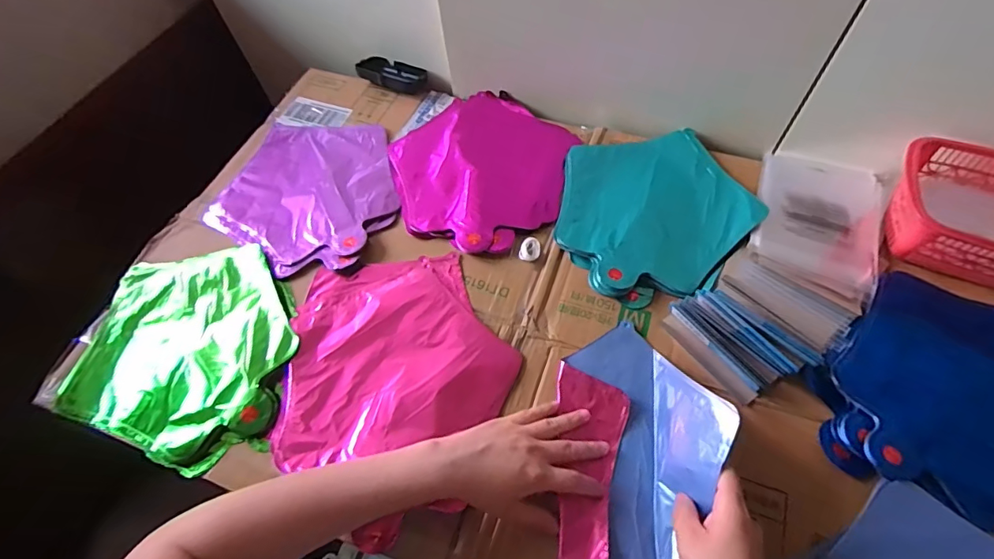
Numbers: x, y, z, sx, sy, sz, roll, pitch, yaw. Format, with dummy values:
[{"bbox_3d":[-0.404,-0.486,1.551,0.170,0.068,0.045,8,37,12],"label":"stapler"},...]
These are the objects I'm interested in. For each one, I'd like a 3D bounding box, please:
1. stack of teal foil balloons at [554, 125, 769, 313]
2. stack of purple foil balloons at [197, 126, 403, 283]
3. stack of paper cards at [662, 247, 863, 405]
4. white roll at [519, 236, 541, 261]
[{"bbox_3d":[0.182,-0.090,0.580,0.229,0.023,0.230,-25,63,-10],"label":"stack of teal foil balloons"},{"bbox_3d":[-0.239,-0.117,0.634,0.236,0.024,0.238,15,64,11],"label":"stack of purple foil balloons"},{"bbox_3d":[0.271,0.035,0.495,0.156,0.033,0.126,-35,65,-15],"label":"stack of paper cards"},{"bbox_3d":[0.039,-0.036,0.568,0.023,0.009,0.028,8,62,8],"label":"white roll"}]

